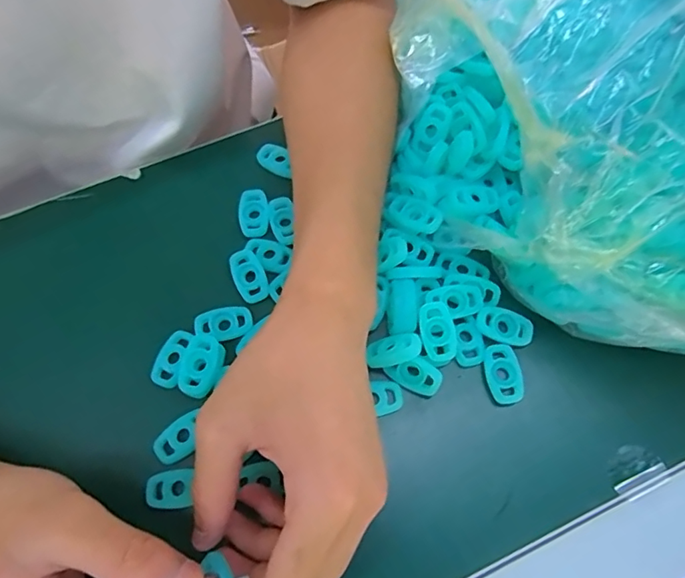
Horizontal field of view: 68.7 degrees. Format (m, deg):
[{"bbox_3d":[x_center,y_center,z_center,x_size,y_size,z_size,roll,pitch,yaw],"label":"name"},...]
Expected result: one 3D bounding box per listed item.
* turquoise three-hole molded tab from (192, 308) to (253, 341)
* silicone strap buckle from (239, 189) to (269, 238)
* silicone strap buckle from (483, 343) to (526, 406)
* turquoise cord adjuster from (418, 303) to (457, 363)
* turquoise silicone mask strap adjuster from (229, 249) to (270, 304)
[{"bbox_3d":[-0.068,0.020,0.285,0.032,0.005,0.018,-10,66,-3],"label":"turquoise three-hole molded tab"},{"bbox_3d":[-0.055,-0.048,0.313,0.017,0.005,0.032,-4,66,0],"label":"silicone strap buckle"},{"bbox_3d":[0.088,0.046,0.273,0.018,0.006,0.032,-11,67,-3],"label":"silicone strap buckle"},{"bbox_3d":[0.052,0.023,0.273,0.018,0.006,0.032,-15,67,-5],"label":"turquoise cord adjuster"},{"bbox_3d":[-0.055,-0.007,0.296,0.018,0.004,0.032,-24,81,1],"label":"turquoise silicone mask strap adjuster"}]

